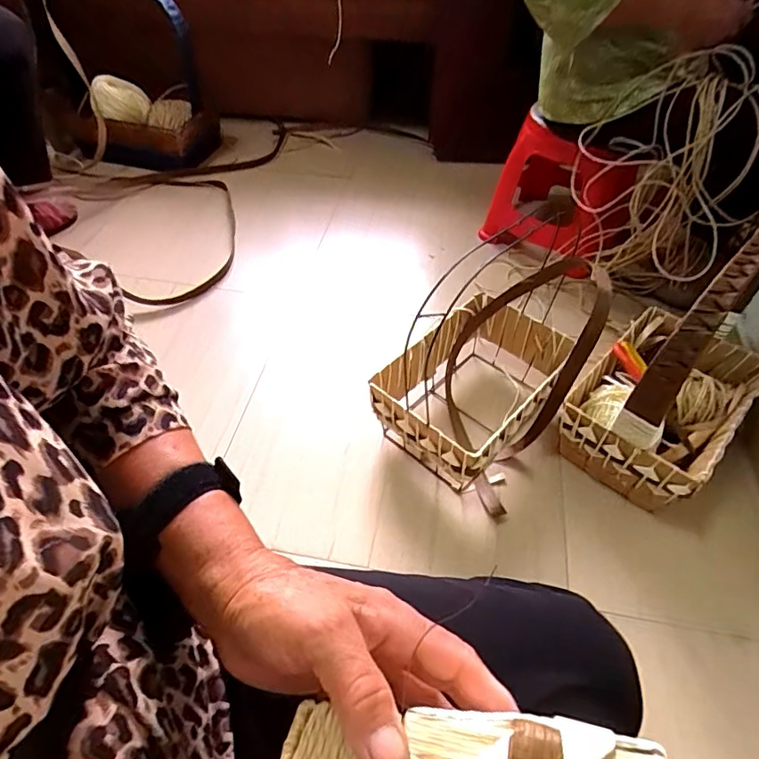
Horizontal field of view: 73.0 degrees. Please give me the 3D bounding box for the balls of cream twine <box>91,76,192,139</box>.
[{"bbox_3d":[-0.707,-0.805,1.523,0.264,0.110,0.077,4,42,-28],"label":"balls of cream twine"}]

